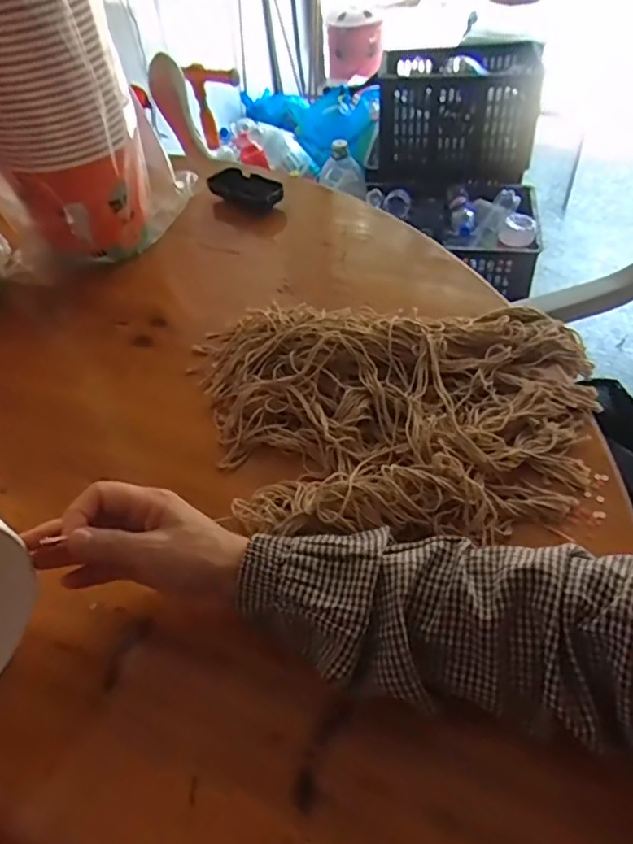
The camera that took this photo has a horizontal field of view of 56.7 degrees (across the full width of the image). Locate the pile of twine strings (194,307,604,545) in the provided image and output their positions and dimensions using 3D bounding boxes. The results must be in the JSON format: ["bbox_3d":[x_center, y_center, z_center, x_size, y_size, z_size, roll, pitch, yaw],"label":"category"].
[{"bbox_3d":[0.062,-0.014,0.497,0.342,0.041,0.243,0,49,7],"label":"pile of twine strings"}]

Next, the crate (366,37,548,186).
[{"bbox_3d":[0.396,-0.881,1.652,0.431,0.301,0.264,6,50,11],"label":"crate"}]

